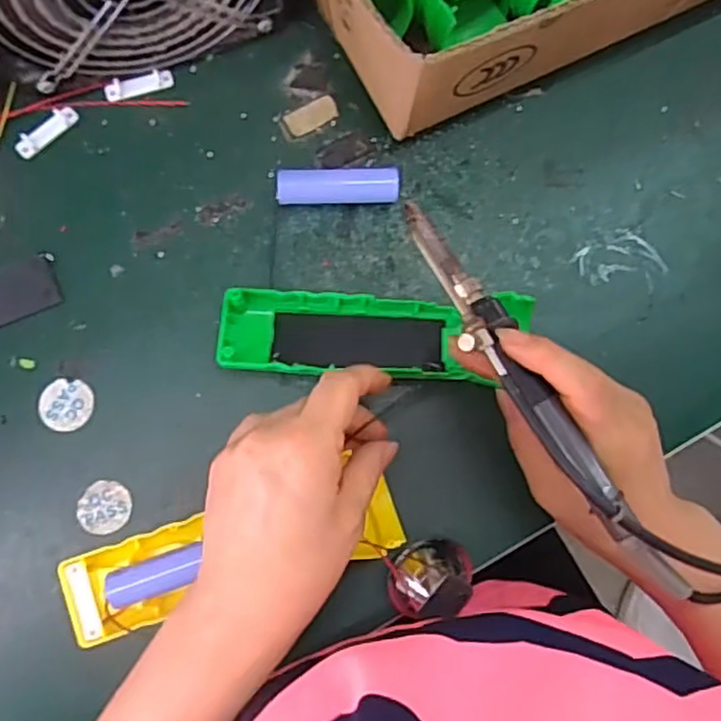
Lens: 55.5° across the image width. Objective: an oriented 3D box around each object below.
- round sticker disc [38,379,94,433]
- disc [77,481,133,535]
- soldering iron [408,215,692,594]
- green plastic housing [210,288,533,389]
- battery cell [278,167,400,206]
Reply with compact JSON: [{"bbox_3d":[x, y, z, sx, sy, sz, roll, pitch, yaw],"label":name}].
[{"bbox_3d":[-0.154,0.024,0.357,0.027,0.004,0.027,1,83,-4],"label":"round sticker disc"},{"bbox_3d":[-0.131,0.075,0.350,0.026,0.004,0.026,1,83,-4],"label":"disc"},{"bbox_3d":[0.072,0.011,0.293,0.026,0.021,0.198,-31,74,-7],"label":"soldering iron"},{"bbox_3d":[0.009,-0.012,0.363,0.160,0.027,0.045,1,83,-2],"label":"green plastic housing"},{"bbox_3d":[-0.012,-0.093,0.375,0.065,0.017,0.019,-2,83,-5],"label":"battery cell"}]

